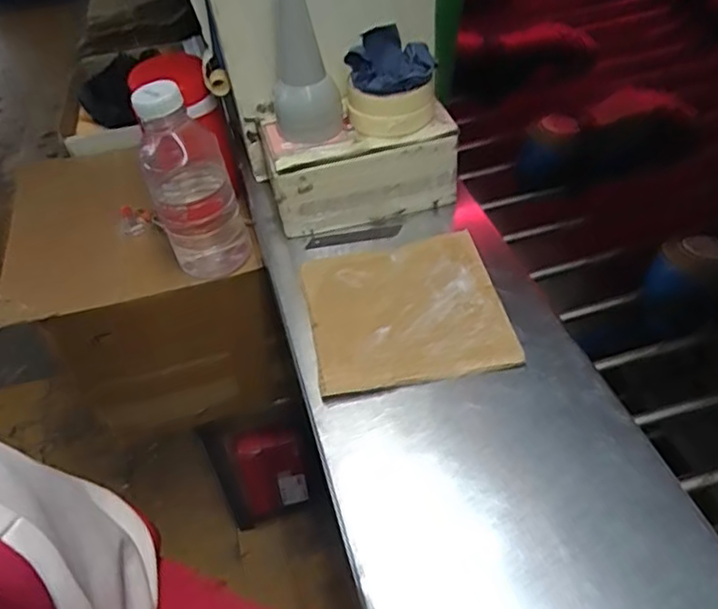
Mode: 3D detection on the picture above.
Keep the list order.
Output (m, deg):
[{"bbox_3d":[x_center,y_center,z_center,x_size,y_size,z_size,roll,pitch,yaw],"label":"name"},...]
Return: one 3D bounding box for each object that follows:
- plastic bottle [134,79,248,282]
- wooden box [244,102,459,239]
[{"bbox_3d":[-0.184,-0.128,0.691,0.087,0.231,0.067,-16,46,-11],"label":"plastic bottle"},{"bbox_3d":[-0.010,-0.162,0.669,0.204,0.083,0.130,-12,46,-8],"label":"wooden box"}]

